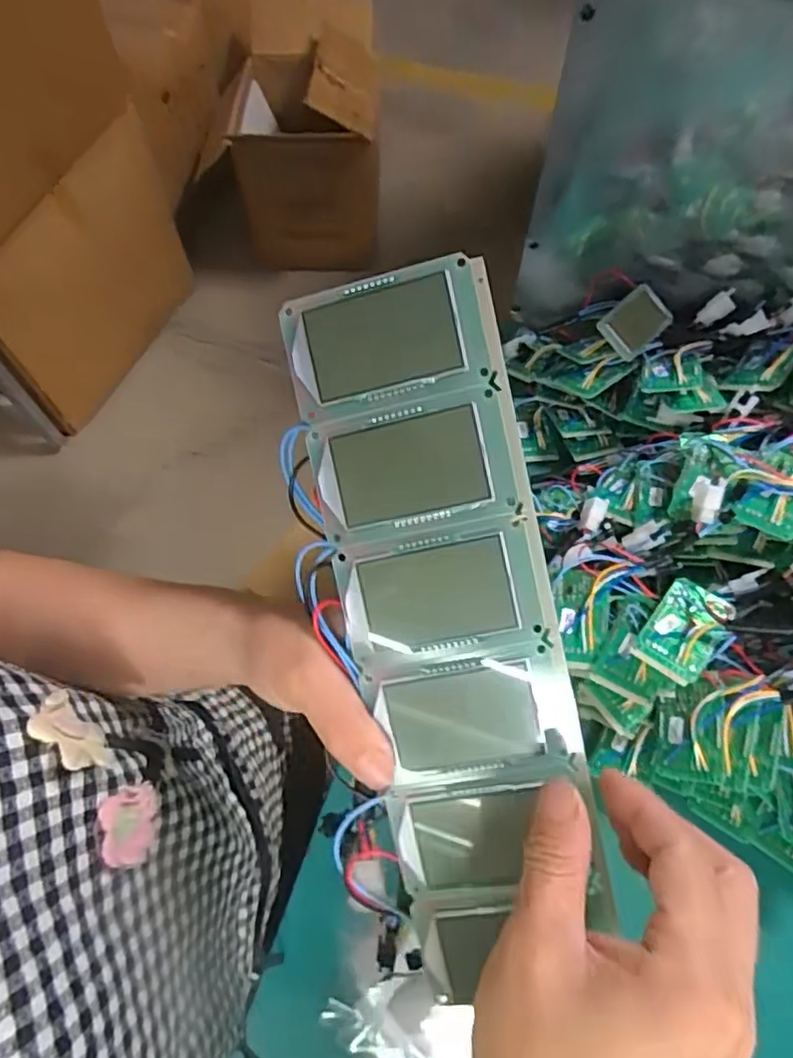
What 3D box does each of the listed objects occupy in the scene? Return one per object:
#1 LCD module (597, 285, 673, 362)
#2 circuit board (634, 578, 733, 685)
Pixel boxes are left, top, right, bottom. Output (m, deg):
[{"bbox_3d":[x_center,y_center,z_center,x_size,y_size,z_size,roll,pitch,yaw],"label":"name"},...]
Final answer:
[{"bbox_3d":[0.234,-0.202,0.591,0.061,0.012,0.049,-40,99,14],"label":"LCD module"},{"bbox_3d":[0.225,0.079,0.464,0.055,0.017,0.076,36,70,16],"label":"circuit board"}]

